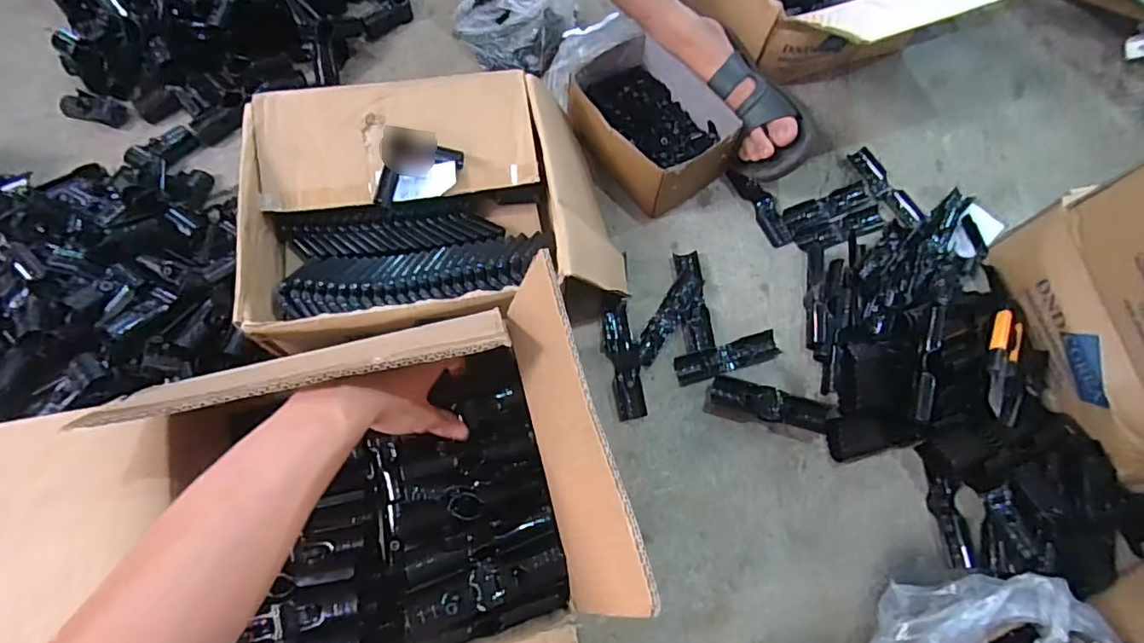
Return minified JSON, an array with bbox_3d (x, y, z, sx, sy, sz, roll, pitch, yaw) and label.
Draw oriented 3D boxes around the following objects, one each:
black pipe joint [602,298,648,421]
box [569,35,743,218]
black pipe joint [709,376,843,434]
[{"bbox_3d":[0.060,0.041,0.673,0.036,0.020,0.146,-8,70,-5],"label":"black pipe joint"},{"bbox_3d":[0.102,-0.263,0.759,0.171,0.081,0.215,-36,75,-14],"label":"box"},{"bbox_3d":[0.227,0.097,0.654,0.135,0.030,0.032,13,70,2],"label":"black pipe joint"}]

